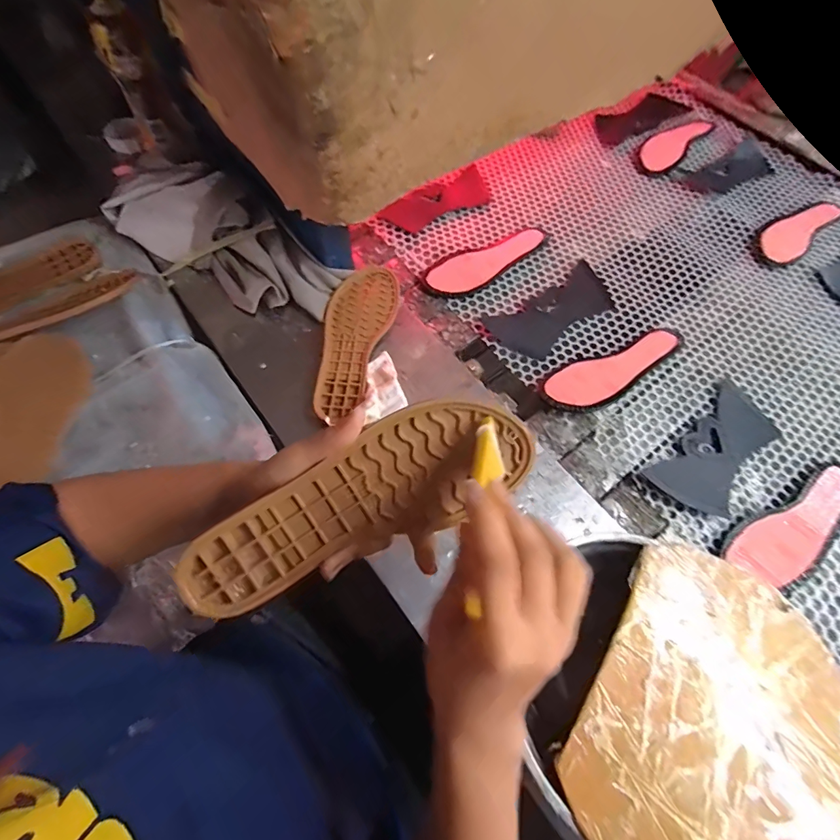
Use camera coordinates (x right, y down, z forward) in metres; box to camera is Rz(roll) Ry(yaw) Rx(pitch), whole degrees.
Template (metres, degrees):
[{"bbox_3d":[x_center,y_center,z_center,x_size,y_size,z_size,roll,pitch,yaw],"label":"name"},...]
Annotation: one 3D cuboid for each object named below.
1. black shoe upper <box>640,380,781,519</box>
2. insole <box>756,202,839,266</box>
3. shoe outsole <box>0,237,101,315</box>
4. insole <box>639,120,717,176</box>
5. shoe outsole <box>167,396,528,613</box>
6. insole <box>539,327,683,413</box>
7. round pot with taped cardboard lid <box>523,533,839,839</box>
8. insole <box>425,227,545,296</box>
[{"bbox_3d":[0.378,0.036,0.519,0.199,0.010,0.090,-41,73,-18],"label":"black shoe upper"},{"bbox_3d":[0.652,-0.329,0.704,0.216,0.005,0.072,-35,71,-16],"label":"insole"},{"bbox_3d":[-0.548,-0.183,0.540,0.226,0.014,0.078,-32,69,-16],"label":"shoe outsole"},{"bbox_3d":[0.485,-0.535,0.792,0.076,0.007,0.206,41,70,16],"label":"insole"},{"bbox_3d":[-0.038,0.052,0.270,0.232,0.010,0.076,-27,98,-8],"label":"shoe outsole"},{"bbox_3d":[0.263,-0.076,0.561,0.221,0.019,0.075,-33,70,-16],"label":"insole"},{"bbox_3d":[0.216,0.235,0.341,0.228,0.080,0.235,1,64,-2],"label":"round pot with taped cardboard lid"},{"bbox_3d":[0.106,-0.256,0.646,0.218,0.009,0.077,-37,71,-17],"label":"insole"}]

